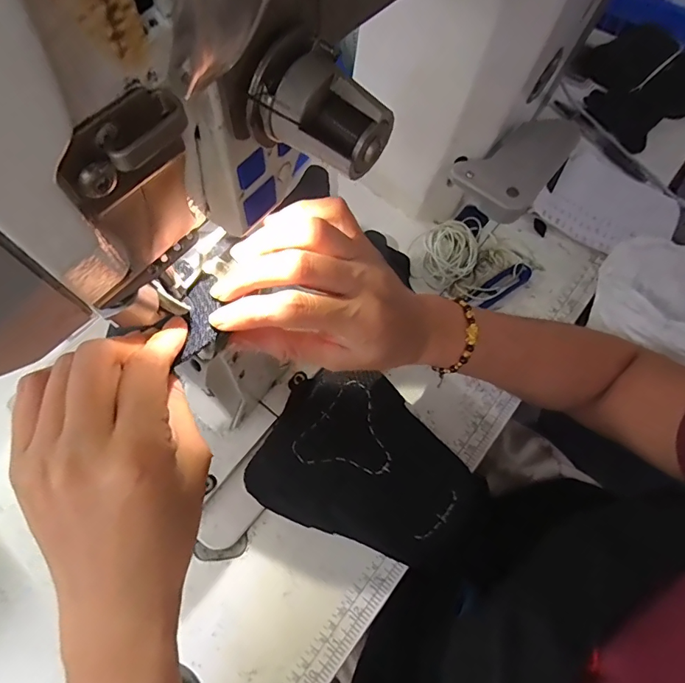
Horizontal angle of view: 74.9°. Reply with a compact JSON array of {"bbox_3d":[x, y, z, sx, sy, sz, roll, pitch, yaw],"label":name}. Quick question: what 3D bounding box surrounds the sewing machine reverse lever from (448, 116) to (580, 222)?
[{"bbox_3d":[0.154,-0.163,0.395,0.070,0.024,0.124,34,73,16],"label":"sewing machine reverse lever"}]

